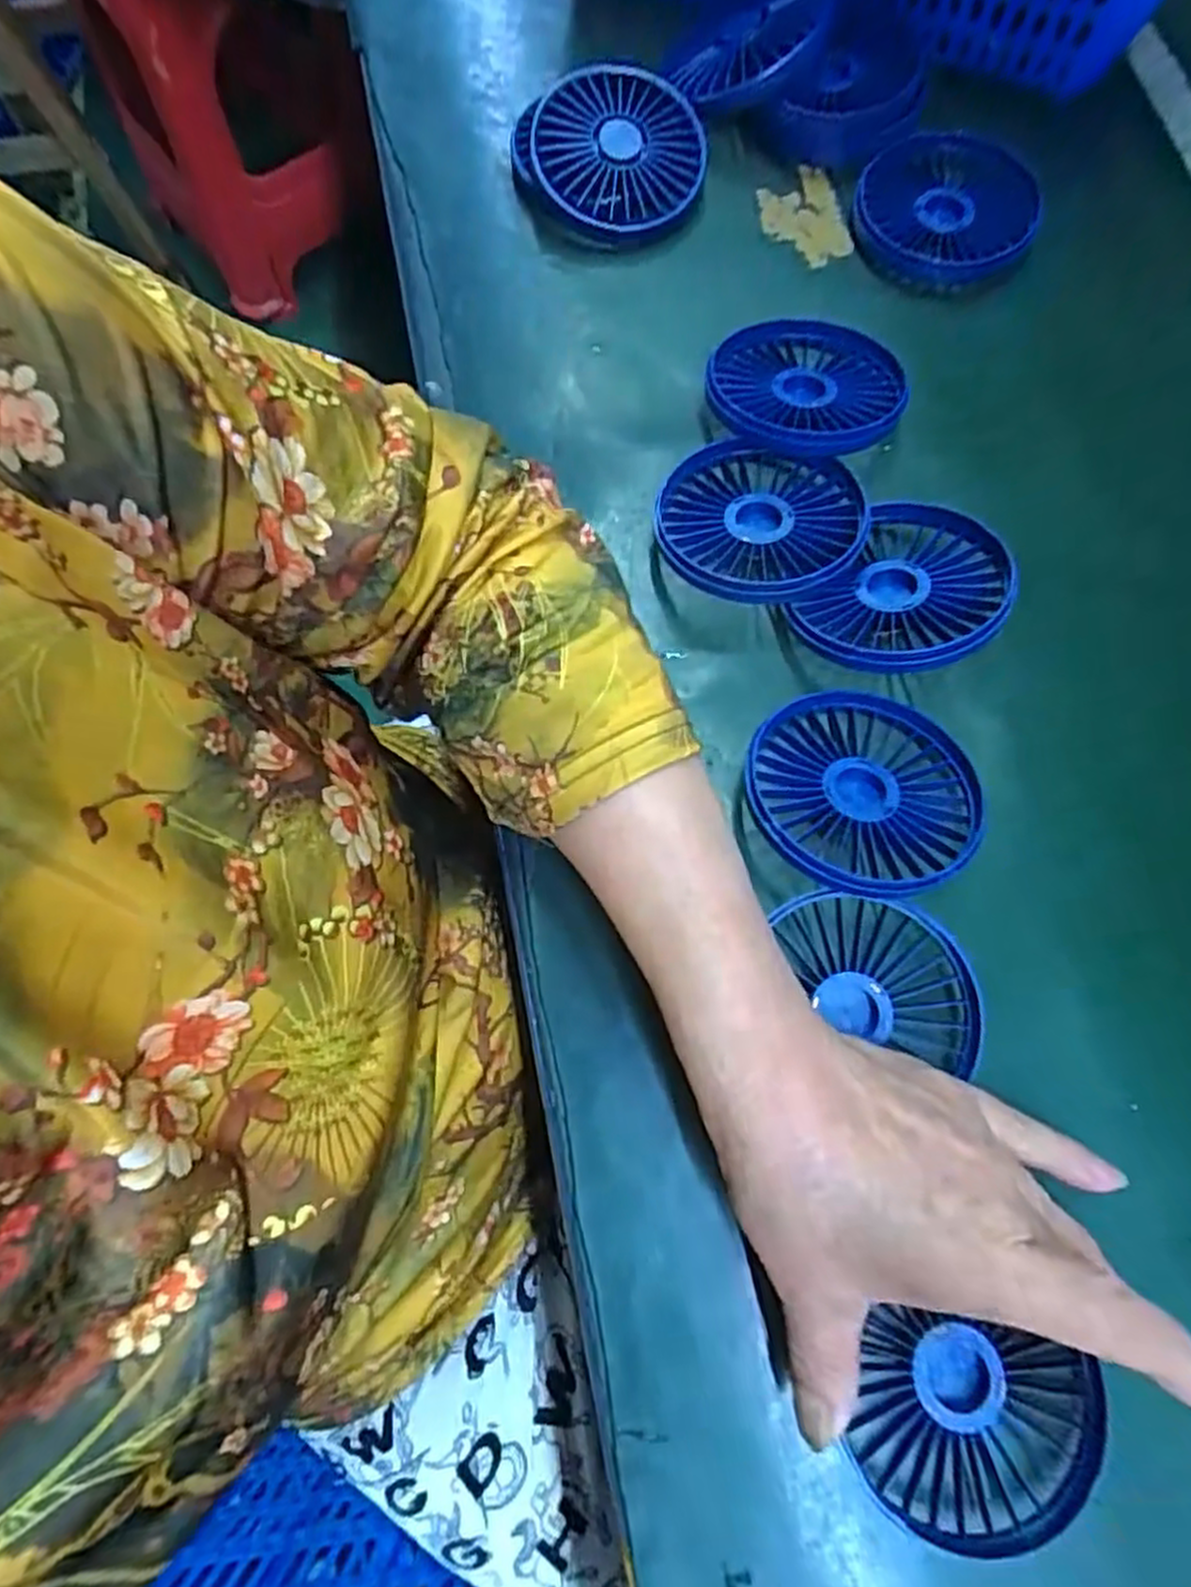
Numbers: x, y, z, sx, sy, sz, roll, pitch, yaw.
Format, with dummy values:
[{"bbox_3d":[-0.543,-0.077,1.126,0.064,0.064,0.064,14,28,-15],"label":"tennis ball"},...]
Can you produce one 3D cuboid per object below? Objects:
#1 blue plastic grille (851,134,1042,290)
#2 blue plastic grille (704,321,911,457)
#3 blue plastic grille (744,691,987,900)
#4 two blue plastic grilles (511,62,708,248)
[{"bbox_3d":[0.178,-0.301,0.388,0.085,0.023,0.088,0,74,0],"label":"blue plastic grille"},{"bbox_3d":[0.098,-0.190,0.353,0.087,0.021,0.078,9,75,3],"label":"blue plastic grille"},{"bbox_3d":[0.102,0.000,0.290,0.085,0.016,0.084,1,57,-2],"label":"blue plastic grille"},{"bbox_3d":[0.004,-0.334,0.397,0.101,0.025,0.087,14,89,-2],"label":"two blue plastic grilles"}]

